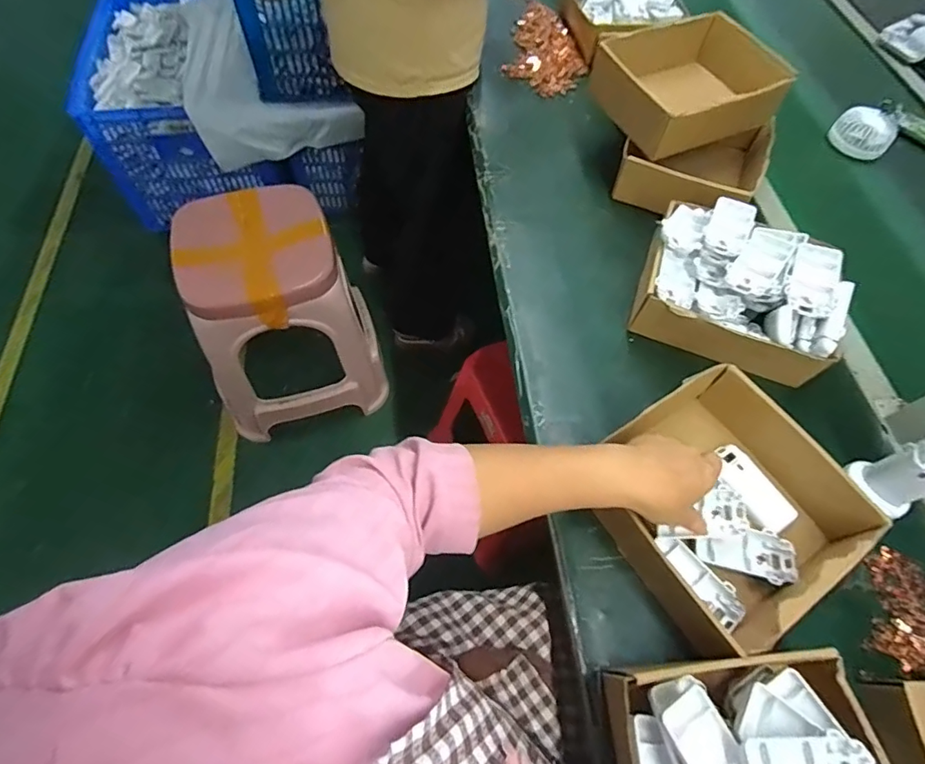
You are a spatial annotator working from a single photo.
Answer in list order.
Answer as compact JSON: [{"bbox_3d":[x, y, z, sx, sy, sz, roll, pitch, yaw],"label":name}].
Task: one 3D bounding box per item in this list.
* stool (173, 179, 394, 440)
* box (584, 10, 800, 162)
[{"bbox_3d":[-0.400,-0.147,1.163,0.357,0.448,0.328,-12,63,-10],"label":"stool"},{"bbox_3d":[0.316,-0.422,0.701,0.240,0.077,0.188,-25,66,-16],"label":"box"}]

